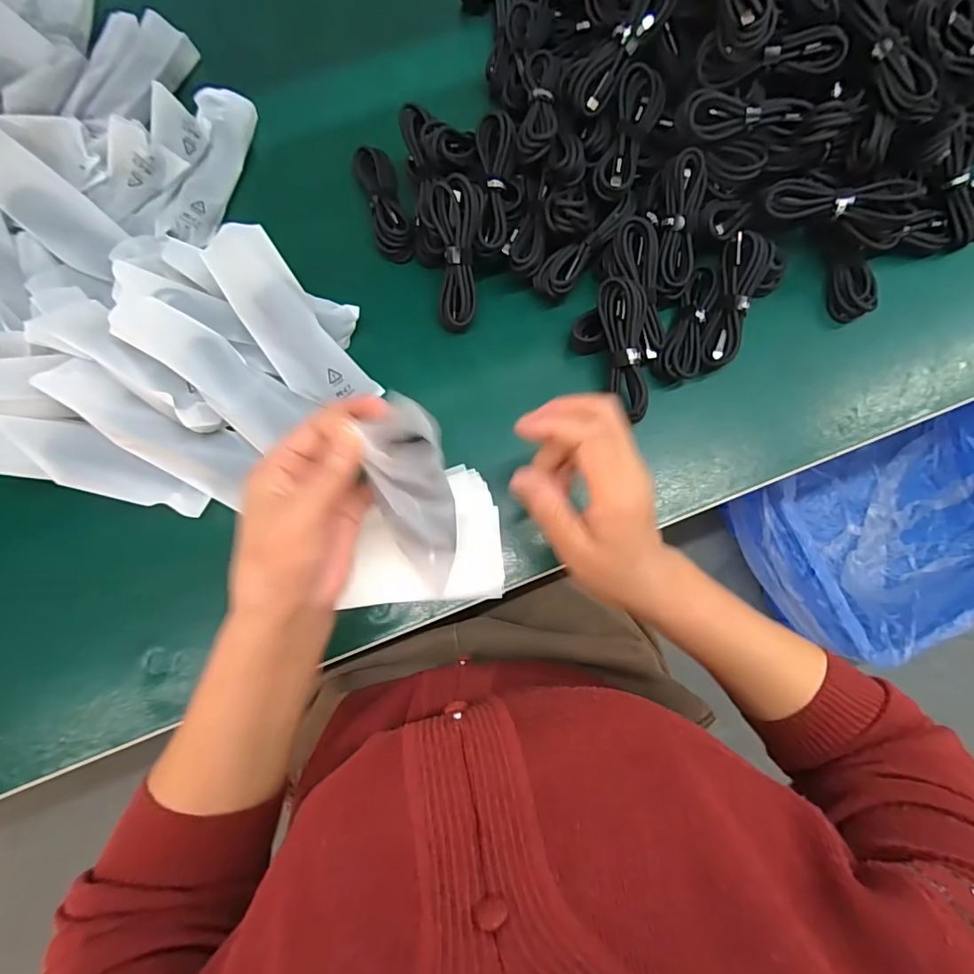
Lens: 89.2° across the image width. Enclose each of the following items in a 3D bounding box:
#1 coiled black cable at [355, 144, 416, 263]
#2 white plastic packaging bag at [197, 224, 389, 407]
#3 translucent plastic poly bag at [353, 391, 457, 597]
[{"bbox_3d":[-0.091,-0.252,0.441,0.033,0.020,0.107,-17,80,-3],"label":"coiled black cable"},{"bbox_3d":[-0.150,-0.122,0.376,0.053,0.018,0.144,-37,109,-7],"label":"white plastic packaging bag"},{"bbox_3d":[-0.043,0.013,0.316,0.042,0.147,0.029,-10,42,-2],"label":"translucent plastic poly bag"}]

